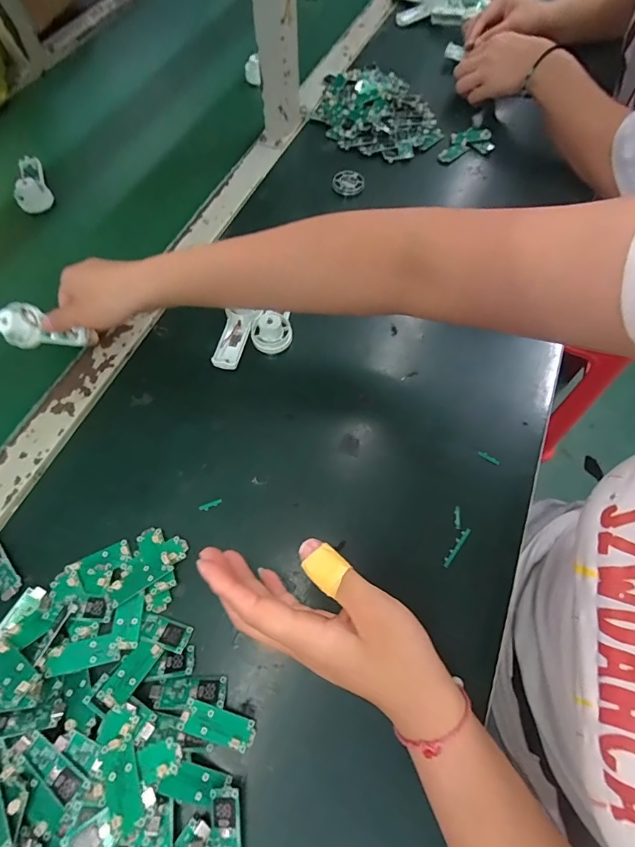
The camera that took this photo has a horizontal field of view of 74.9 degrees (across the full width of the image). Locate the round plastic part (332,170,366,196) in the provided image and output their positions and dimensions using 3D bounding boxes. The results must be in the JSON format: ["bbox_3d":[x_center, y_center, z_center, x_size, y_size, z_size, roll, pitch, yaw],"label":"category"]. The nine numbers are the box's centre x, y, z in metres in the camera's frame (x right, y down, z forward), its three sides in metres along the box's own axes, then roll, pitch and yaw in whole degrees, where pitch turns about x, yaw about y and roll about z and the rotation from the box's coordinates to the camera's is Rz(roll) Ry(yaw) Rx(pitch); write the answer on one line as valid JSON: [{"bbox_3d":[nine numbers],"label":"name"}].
[{"bbox_3d":[0.040,-0.306,0.524,0.039,0.006,0.039,0,64,-1],"label":"round plastic part"}]

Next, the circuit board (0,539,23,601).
[{"bbox_3d":[-0.248,0.113,0.323,0.019,0.004,0.048,-38,70,-18],"label":"circuit board"}]

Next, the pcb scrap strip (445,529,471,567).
[{"bbox_3d":[0.114,0.101,0.338,0.006,0.004,0.037,36,69,14],"label":"pcb scrap strip"}]

